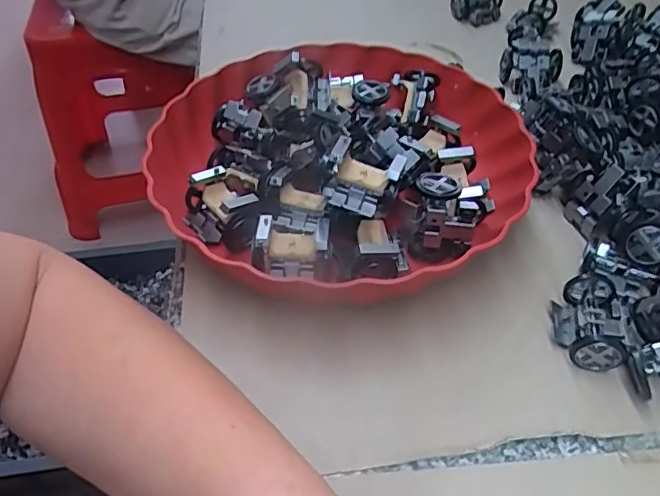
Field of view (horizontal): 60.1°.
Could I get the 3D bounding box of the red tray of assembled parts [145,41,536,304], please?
[{"bbox_3d":[0.006,-0.060,0.391,0.244,0.057,0.241,-11,48,-10],"label":"red tray of assembled parts"}]

